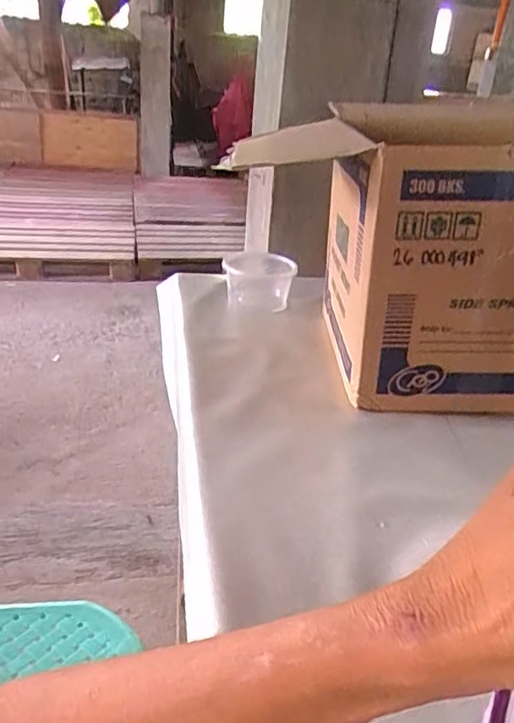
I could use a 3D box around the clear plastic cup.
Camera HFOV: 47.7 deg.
[{"bbox_3d":[0.005,-0.135,0.963,0.116,0.068,0.111,2,28,-2],"label":"clear plastic cup"}]

